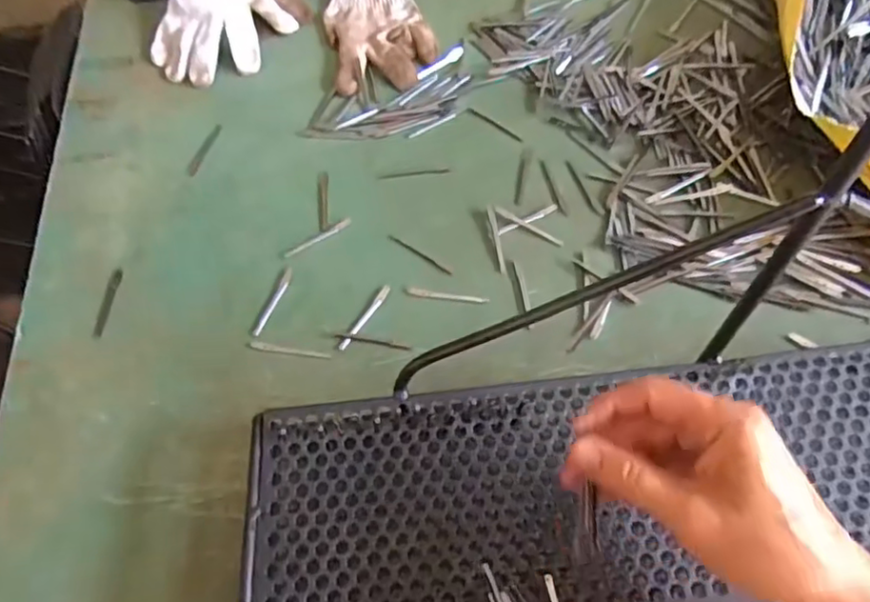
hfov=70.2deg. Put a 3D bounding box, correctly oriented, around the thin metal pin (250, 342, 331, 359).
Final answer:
[{"bbox_3d":[-0.116,0.040,0.494,0.066,0.004,0.007,8,61,9],"label":"thin metal pin"}]

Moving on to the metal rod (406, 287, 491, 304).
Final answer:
[{"bbox_3d":[0.010,-0.004,0.510,0.066,0.004,0.008,10,61,10],"label":"metal rod"}]

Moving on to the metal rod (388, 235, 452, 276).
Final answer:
[{"bbox_3d":[-0.013,-0.041,0.537,0.070,0.004,0.005,34,67,21],"label":"metal rod"}]

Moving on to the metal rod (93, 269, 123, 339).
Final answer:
[{"bbox_3d":[-0.280,0.001,0.529,0.009,0.005,0.065,3,60,6],"label":"metal rod"}]

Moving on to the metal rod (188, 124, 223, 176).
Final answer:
[{"bbox_3d":[-0.226,-0.149,0.610,0.011,0.005,0.070,9,61,9],"label":"metal rod"}]

